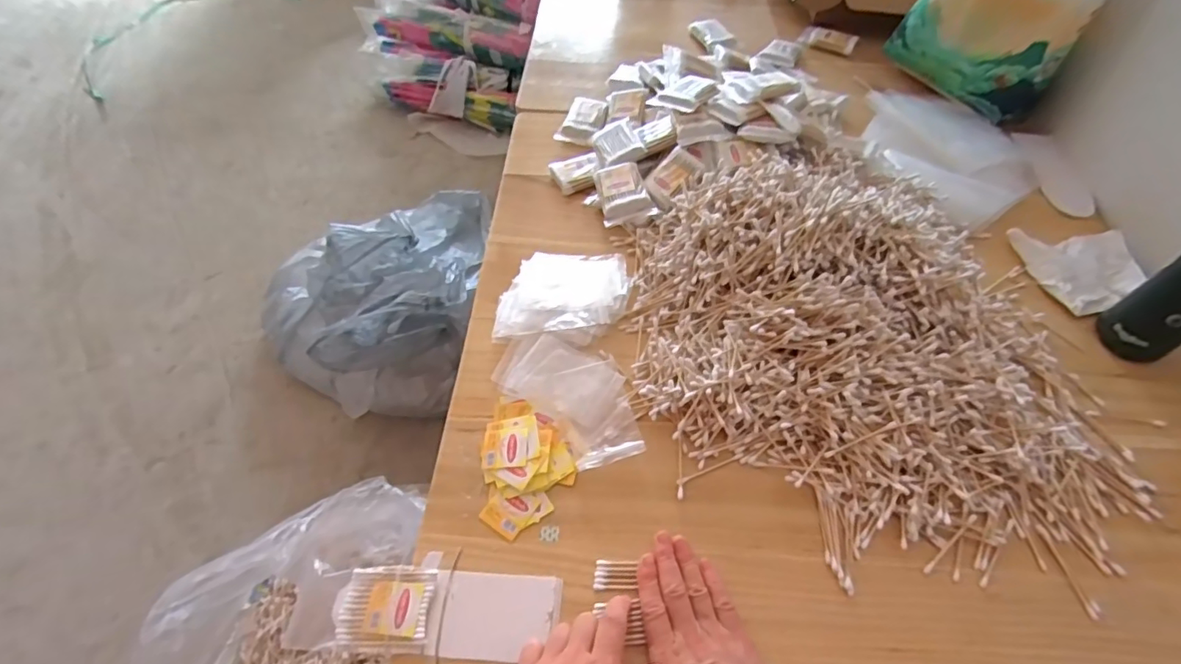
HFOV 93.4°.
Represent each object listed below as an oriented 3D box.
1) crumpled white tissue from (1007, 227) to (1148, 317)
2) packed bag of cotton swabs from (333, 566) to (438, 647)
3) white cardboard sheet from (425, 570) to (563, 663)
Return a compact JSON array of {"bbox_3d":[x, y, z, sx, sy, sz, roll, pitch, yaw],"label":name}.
[{"bbox_3d":[0.550,-0.075,0.621,0.097,0.022,0.119,-8,57,-2],"label":"crumpled white tissue"},{"bbox_3d":[-0.168,0.222,0.451,0.077,0.013,0.057,-1,57,2],"label":"packed bag of cotton swabs"},{"bbox_3d":[-0.076,0.227,0.446,0.099,0.004,0.062,1,57,4],"label":"white cardboard sheet"}]

